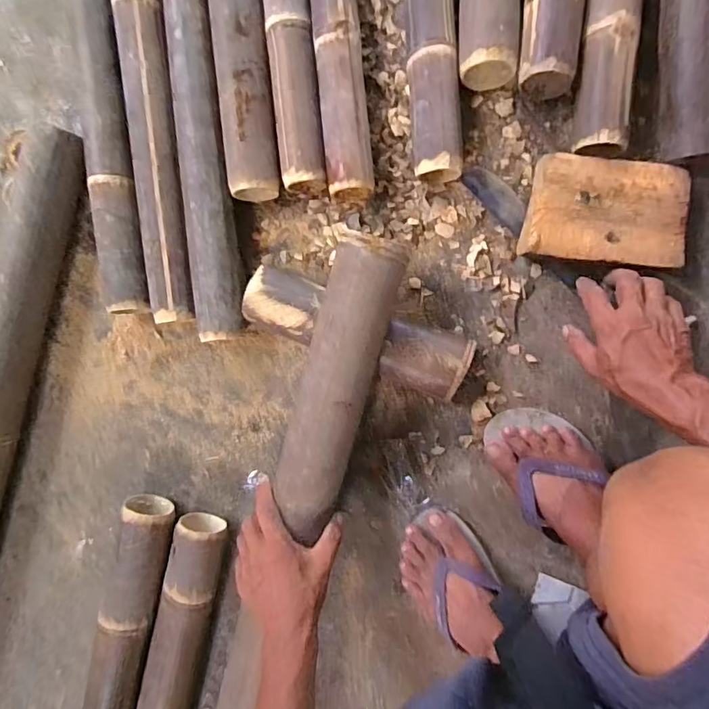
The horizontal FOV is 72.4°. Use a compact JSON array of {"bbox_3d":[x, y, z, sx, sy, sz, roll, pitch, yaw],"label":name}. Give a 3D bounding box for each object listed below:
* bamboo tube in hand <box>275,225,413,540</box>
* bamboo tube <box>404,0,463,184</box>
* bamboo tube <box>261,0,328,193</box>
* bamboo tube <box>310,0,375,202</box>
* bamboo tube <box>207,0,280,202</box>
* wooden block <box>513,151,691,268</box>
[{"bbox_3d":[-0.019,0.035,0.564,0.079,0.083,0.332,16,97,3],"label":"bamboo tube in hand"},{"bbox_3d":[0.083,-0.478,0.565,0.059,0.062,0.531,-3,92,6],"label":"bamboo tube"},{"bbox_3d":[-0.086,-0.474,0.588,0.059,0.056,0.531,-5,92,6],"label":"bamboo tube"},{"bbox_3d":[-0.027,-0.468,0.581,0.064,0.053,0.539,-6,93,8],"label":"bamboo tube"},{"bbox_3d":[-0.145,-0.441,0.593,0.068,0.061,0.482,-5,92,6],"label":"bamboo tube"},{"bbox_3d":[0.282,-0.161,0.552,0.166,0.051,0.113,9,93,6],"label":"wooden block"}]

